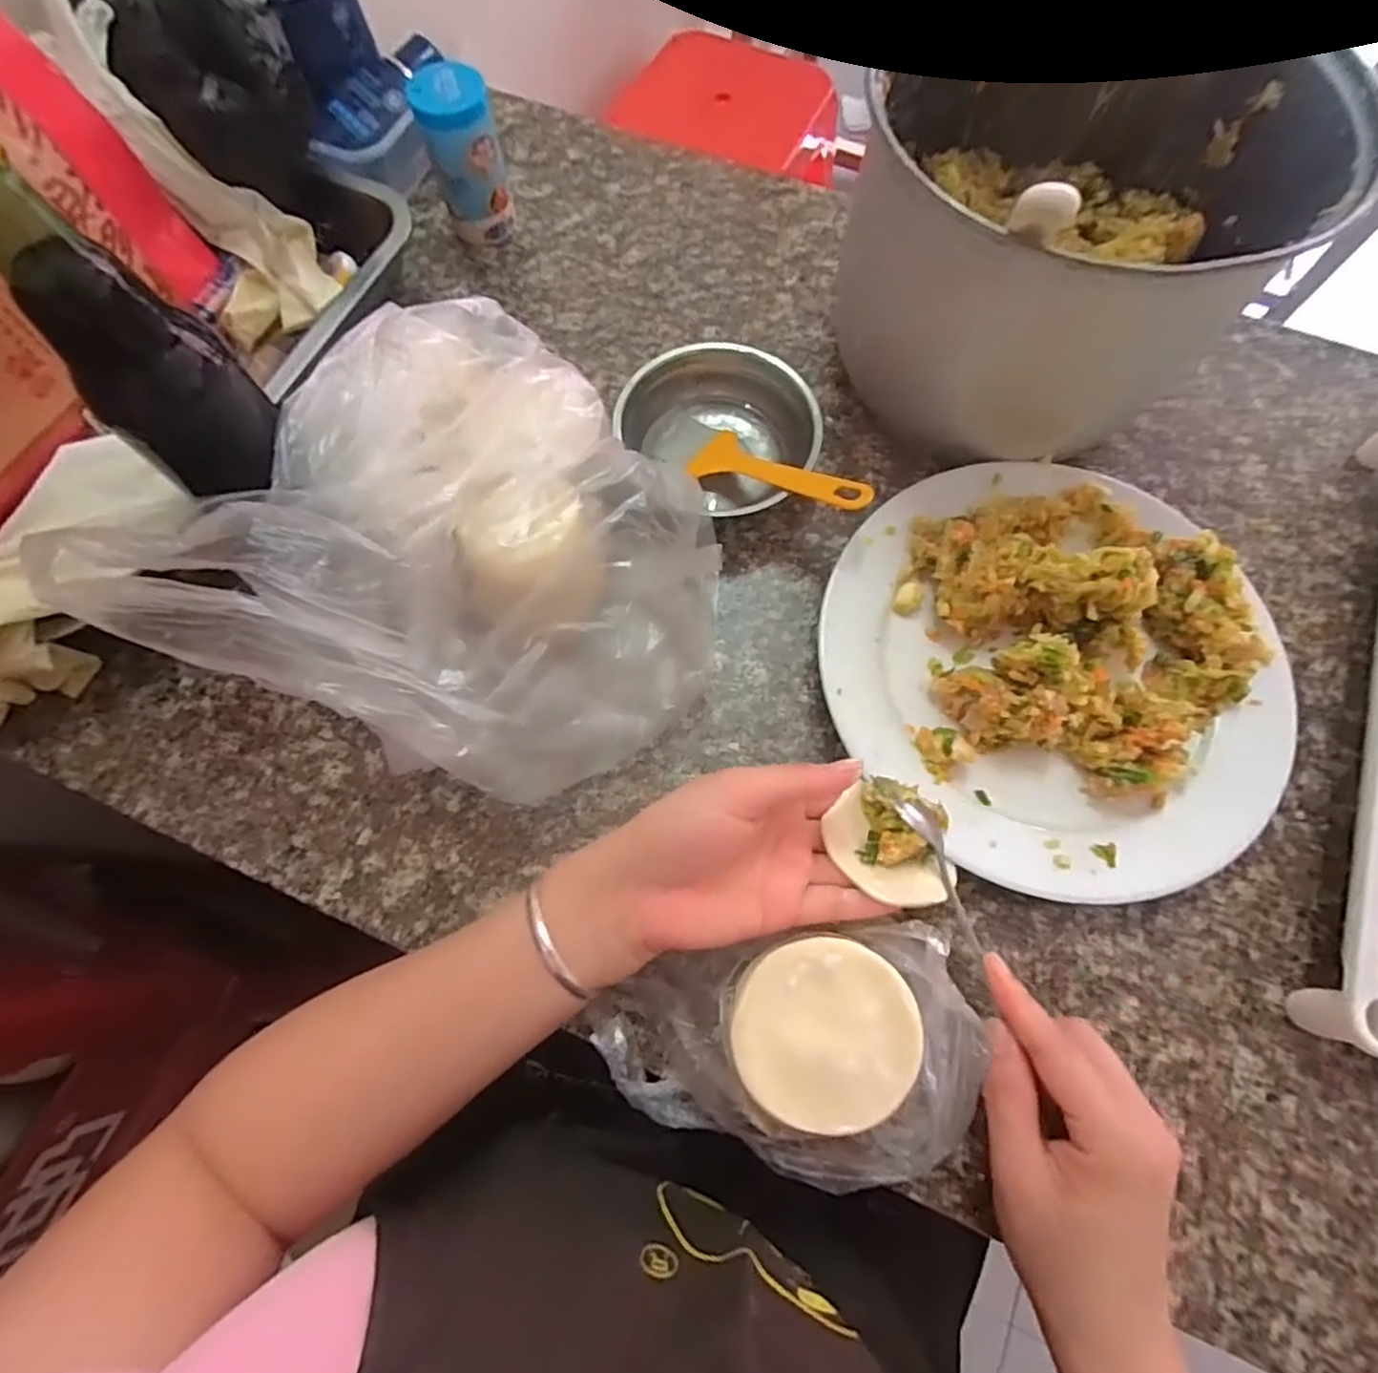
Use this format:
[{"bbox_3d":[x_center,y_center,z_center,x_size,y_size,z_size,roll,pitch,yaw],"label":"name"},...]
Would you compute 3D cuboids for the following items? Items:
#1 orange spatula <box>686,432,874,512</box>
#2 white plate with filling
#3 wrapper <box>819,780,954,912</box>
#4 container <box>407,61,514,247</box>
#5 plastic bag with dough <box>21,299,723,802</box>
[{"bbox_3d":[0.054,-0.121,0.387,0.112,0.013,0.037,28,71,30],"label":"orange spatula"},{"bbox_3d":[0.196,-0.018,0.360,0.228,0.065,0.241,0,70,-1],"label":"white plate with filling"},{"bbox_3d":[0.098,0.073,0.321,0.062,0.017,0.056,11,70,2],"label":"wrapper"},{"bbox_3d":[-0.149,-0.351,0.452,0.047,0.090,0.045,-14,71,-6],"label":"container"},{"bbox_3d":[-0.122,-0.077,0.349,0.279,0.111,0.221,20,71,6],"label":"plastic bag with dough"}]

